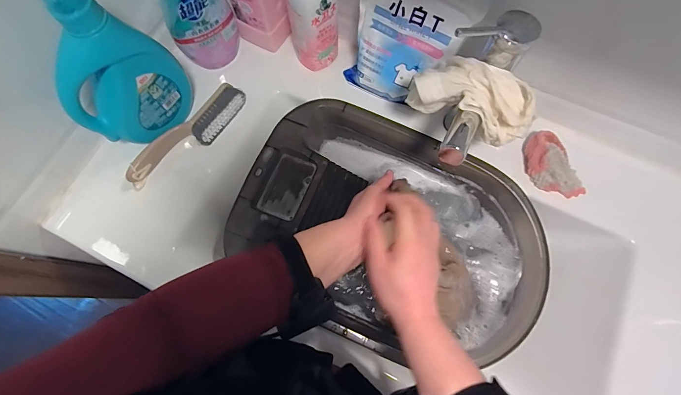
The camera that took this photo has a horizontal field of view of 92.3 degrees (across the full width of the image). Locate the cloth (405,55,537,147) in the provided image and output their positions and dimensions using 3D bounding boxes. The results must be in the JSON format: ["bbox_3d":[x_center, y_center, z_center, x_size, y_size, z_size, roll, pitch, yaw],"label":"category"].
[{"bbox_3d":[0.159,-0.119,0.398,0.146,0.069,0.062,26,74,9],"label":"cloth"}]

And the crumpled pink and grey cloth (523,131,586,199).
[{"bbox_3d":[0.319,-0.048,0.493,0.067,0.033,0.106,-22,73,-7],"label":"crumpled pink and grey cloth"}]

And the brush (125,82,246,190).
[{"bbox_3d":[-0.238,-0.095,0.515,0.214,0.042,0.041,-43,76,-12],"label":"brush"}]

